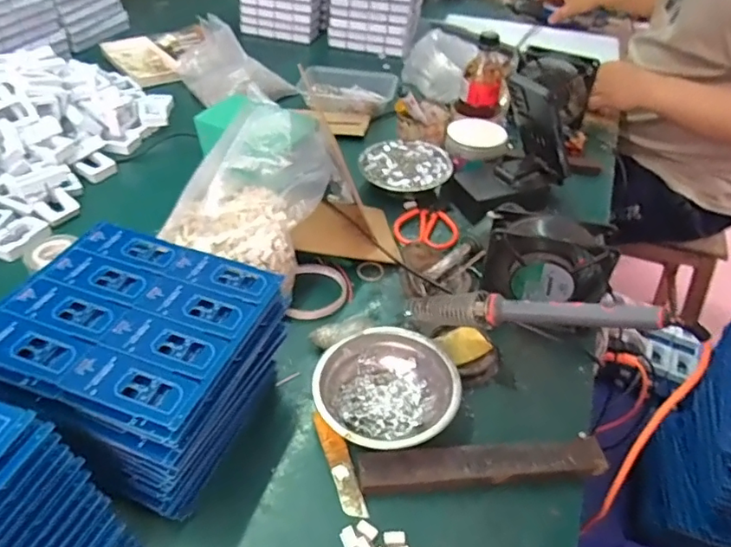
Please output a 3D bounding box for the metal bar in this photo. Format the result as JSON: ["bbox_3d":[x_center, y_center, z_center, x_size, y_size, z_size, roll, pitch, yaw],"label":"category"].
[{"bbox_3d":[0.097,0.161,0.464,0.202,0.018,0.031,-3,42,-5],"label":"metal bar"}]

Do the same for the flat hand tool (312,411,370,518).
[{"bbox_3d":[-0.021,0.160,0.467,0.020,0.010,0.096,-14,44,-16],"label":"flat hand tool"}]

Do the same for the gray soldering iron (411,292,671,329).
[{"bbox_3d":[0.129,0.032,0.462,0.209,0.025,0.024,0,39,32],"label":"gray soldering iron"}]

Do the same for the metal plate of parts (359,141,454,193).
[{"bbox_3d":[0.057,-0.154,0.774,0.125,0.010,0.111,11,45,8],"label":"metal plate of parts"}]

